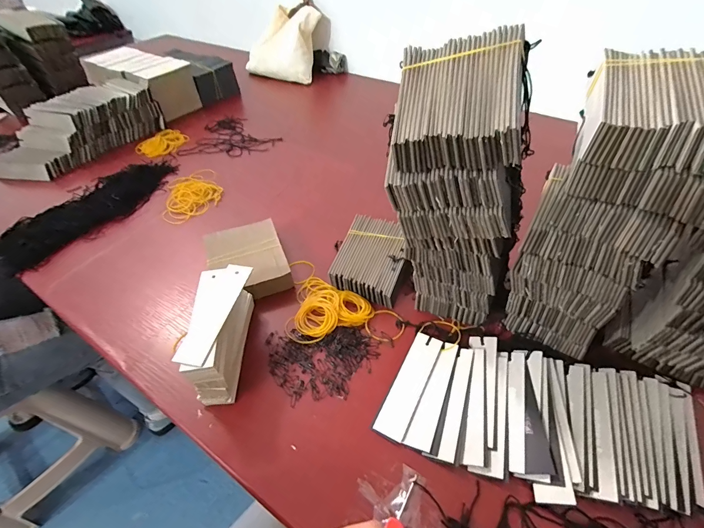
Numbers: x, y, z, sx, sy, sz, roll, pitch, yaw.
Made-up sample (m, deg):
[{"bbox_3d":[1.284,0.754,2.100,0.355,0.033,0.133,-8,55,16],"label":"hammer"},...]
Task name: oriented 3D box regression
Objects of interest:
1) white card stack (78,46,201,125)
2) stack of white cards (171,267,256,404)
[{"bbox_3d":[-0.555,-0.478,0.900,0.329,0.120,0.159,27,53,25],"label":"white card stack"},{"bbox_3d":[-0.148,0.077,0.387,0.054,0.086,0.137,0,50,6],"label":"stack of white cards"}]

